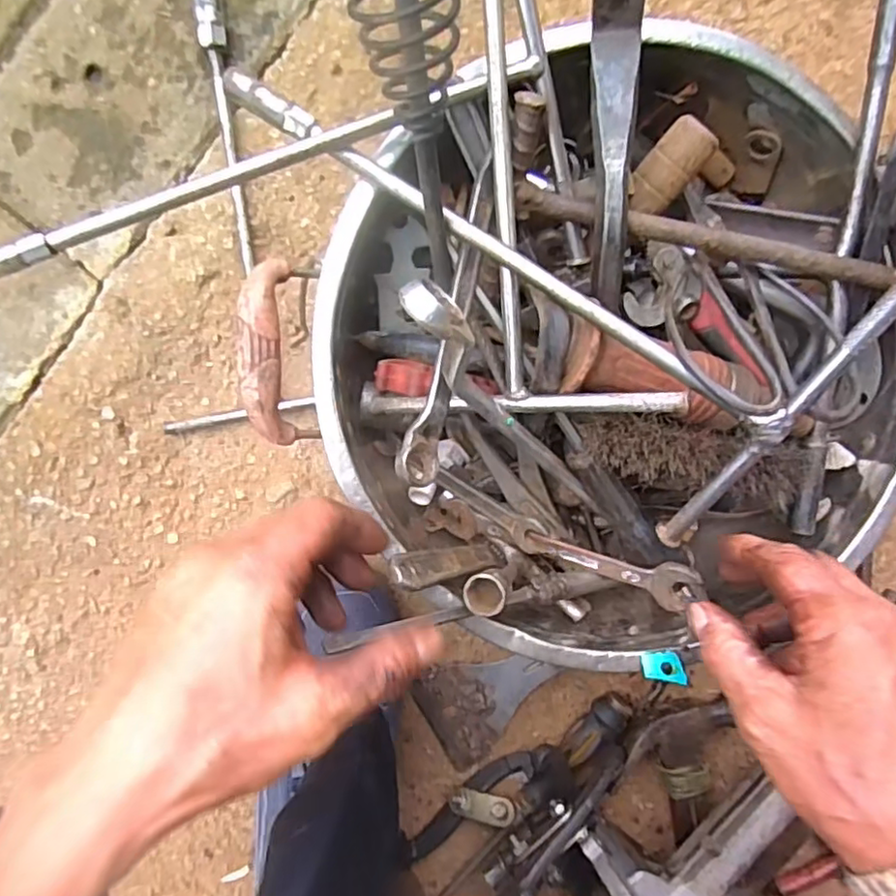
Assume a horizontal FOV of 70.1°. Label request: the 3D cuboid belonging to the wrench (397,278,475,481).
[{"bbox_3d":[-0.007,-0.028,0.280,0.028,0.030,0.090,6,125,-1],"label":"wrench"}]

